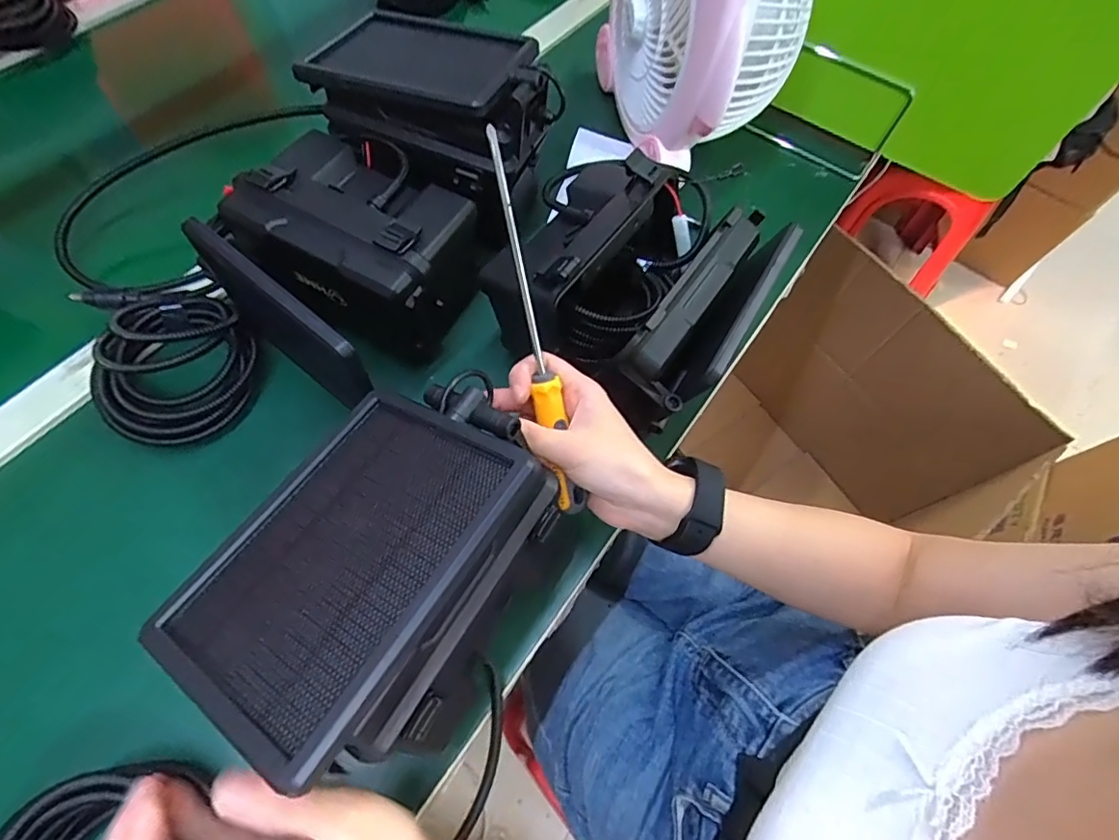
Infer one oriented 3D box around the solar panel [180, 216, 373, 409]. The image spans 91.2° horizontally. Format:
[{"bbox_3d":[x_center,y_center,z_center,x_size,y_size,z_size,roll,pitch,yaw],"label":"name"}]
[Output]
[{"bbox_3d":[-0.200,-0.065,0.406,0.170,0.123,0.017,36,68,13],"label":"solar panel"}]

